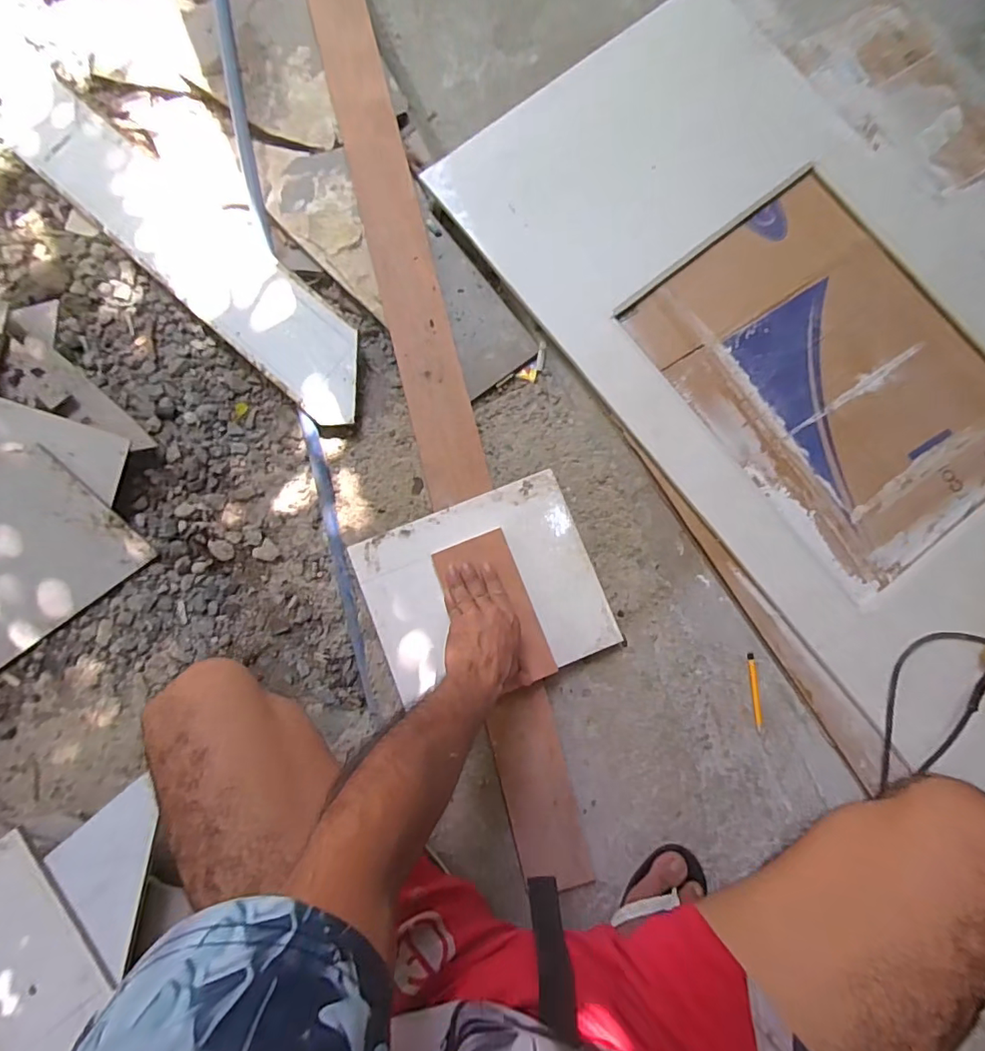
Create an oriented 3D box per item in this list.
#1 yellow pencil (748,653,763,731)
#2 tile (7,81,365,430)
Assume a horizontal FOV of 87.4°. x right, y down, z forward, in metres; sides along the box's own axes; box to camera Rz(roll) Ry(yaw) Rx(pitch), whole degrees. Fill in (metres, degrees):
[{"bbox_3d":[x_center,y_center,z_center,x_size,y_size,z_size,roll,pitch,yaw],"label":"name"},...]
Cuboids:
[{"bbox_3d":[0.362,0.227,0.708,0.010,0.004,0.101,-4,84,1],"label":"yellow pencil"},{"bbox_3d":[-0.449,-0.416,0.780,0.699,0.023,0.136,41,91,8],"label":"tile"}]

